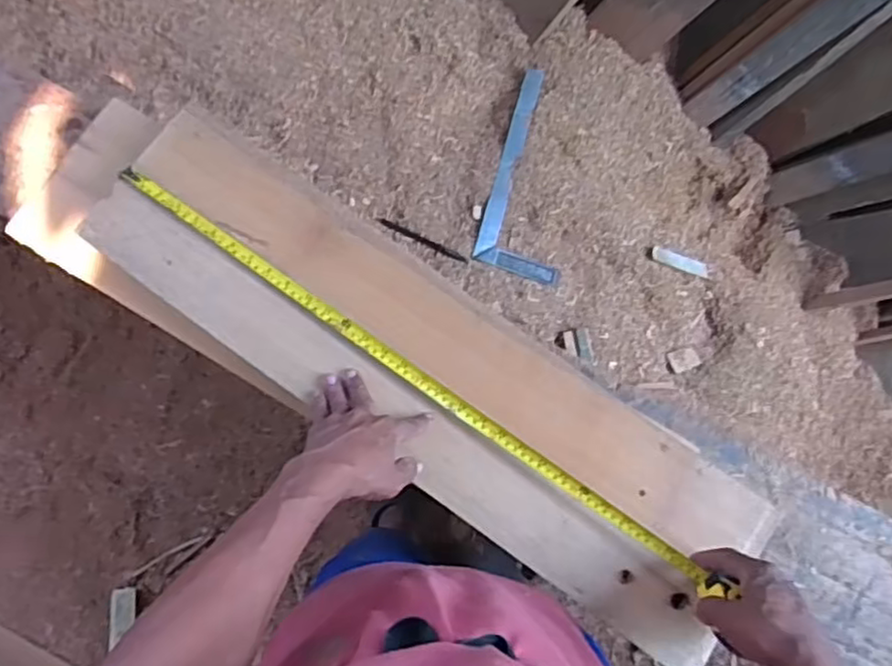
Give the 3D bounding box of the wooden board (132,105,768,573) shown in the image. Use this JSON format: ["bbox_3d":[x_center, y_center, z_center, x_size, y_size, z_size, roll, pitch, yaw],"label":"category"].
[{"bbox_3d":[0.003,0.001,0.742,0.774,0.026,0.101,35,83,6],"label":"wooden board"}]

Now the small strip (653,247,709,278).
[{"bbox_3d":[0.373,-0.111,1.066,0.116,0.006,0.023,13,80,-26],"label":"small strip"}]

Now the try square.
[{"bbox_3d":[0.143,-0.238,1.028,0.133,0.014,0.312,17,84,-10],"label":"try square"}]

